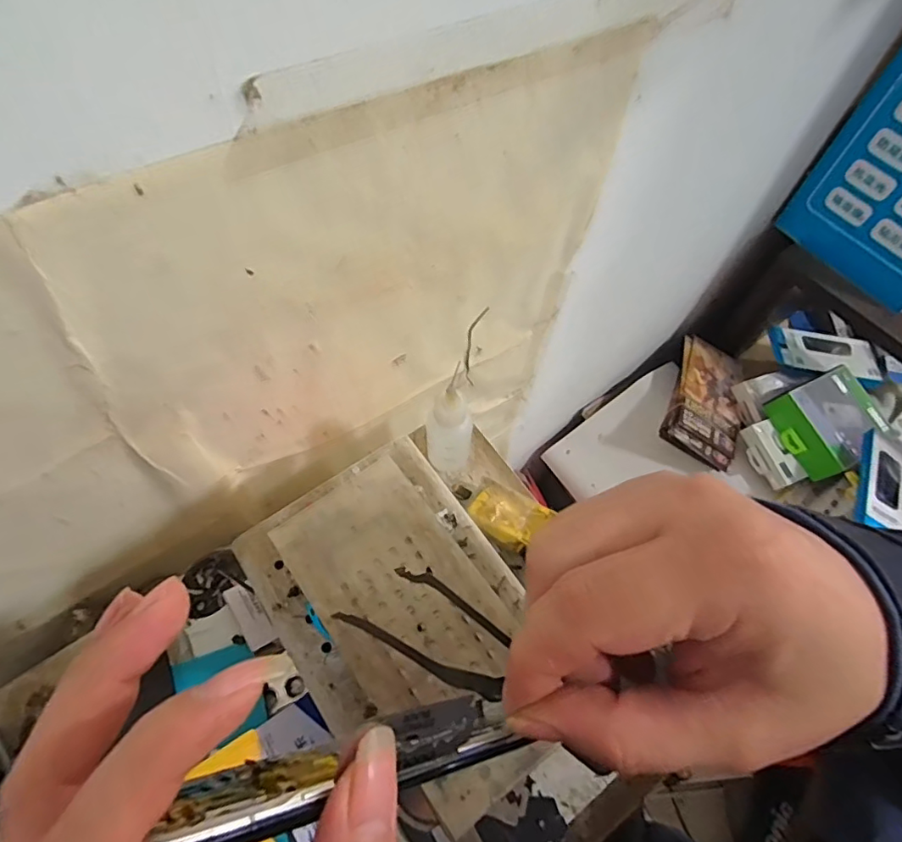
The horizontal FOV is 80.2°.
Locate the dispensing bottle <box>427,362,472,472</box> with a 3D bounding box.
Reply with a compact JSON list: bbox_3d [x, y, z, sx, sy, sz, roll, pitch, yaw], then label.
[{"bbox_3d":[0.000,0.004,0.381,0.031,0.094,0.030,6,61,1],"label":"dispensing bottle"}]

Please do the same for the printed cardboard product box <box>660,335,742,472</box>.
[{"bbox_3d":[0.439,-0.033,0.916,0.121,0.028,0.220,29,60,-6],"label":"printed cardboard product box"}]

